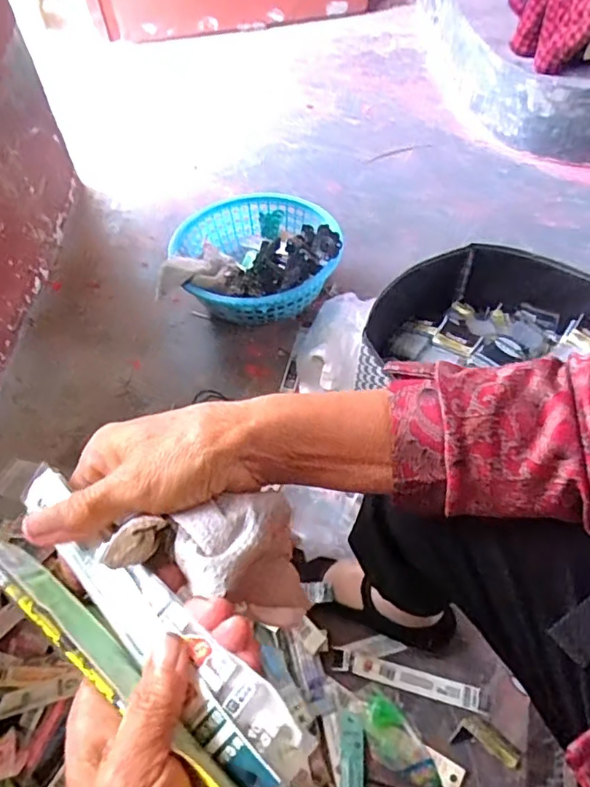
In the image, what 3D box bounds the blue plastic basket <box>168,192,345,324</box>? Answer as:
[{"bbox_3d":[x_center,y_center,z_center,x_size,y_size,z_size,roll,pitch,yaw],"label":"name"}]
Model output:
[{"bbox_3d":[-0.069,-0.268,1.061,0.294,0.118,0.297,-2,52,2],"label":"blue plastic basket"}]

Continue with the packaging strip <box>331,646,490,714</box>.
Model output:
[{"bbox_3d":[0.137,0.342,0.670,0.182,0.005,0.027,12,53,12],"label":"packaging strip"}]

